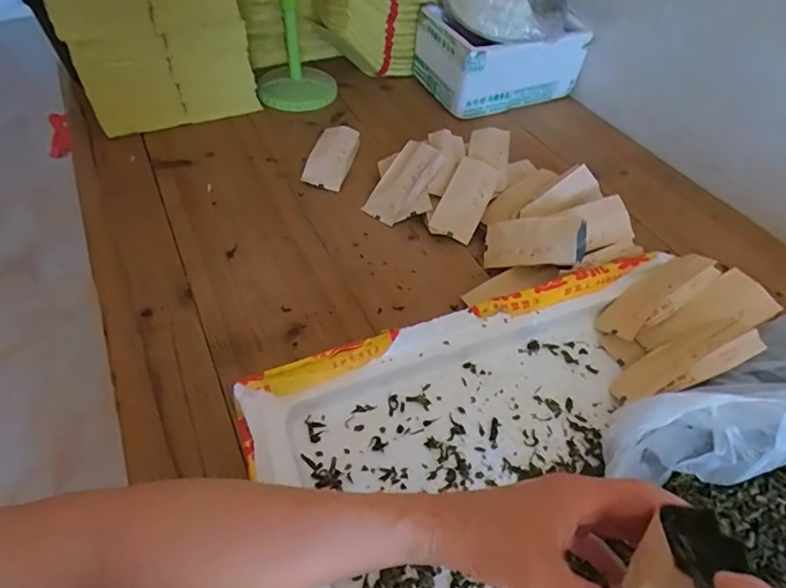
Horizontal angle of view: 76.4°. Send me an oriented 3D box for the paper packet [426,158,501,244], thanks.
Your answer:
[{"bbox_3d":[0.089,-0.115,0.603,0.053,0.011,0.105,29,79,-2],"label":"paper packet"}]

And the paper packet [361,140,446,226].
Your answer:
[{"bbox_3d":[0.012,-0.140,0.620,0.056,0.014,0.112,35,84,27],"label":"paper packet"}]

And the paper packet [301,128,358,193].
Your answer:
[{"bbox_3d":[-0.081,-0.189,0.677,0.054,0.012,0.120,21,60,-4],"label":"paper packet"}]

